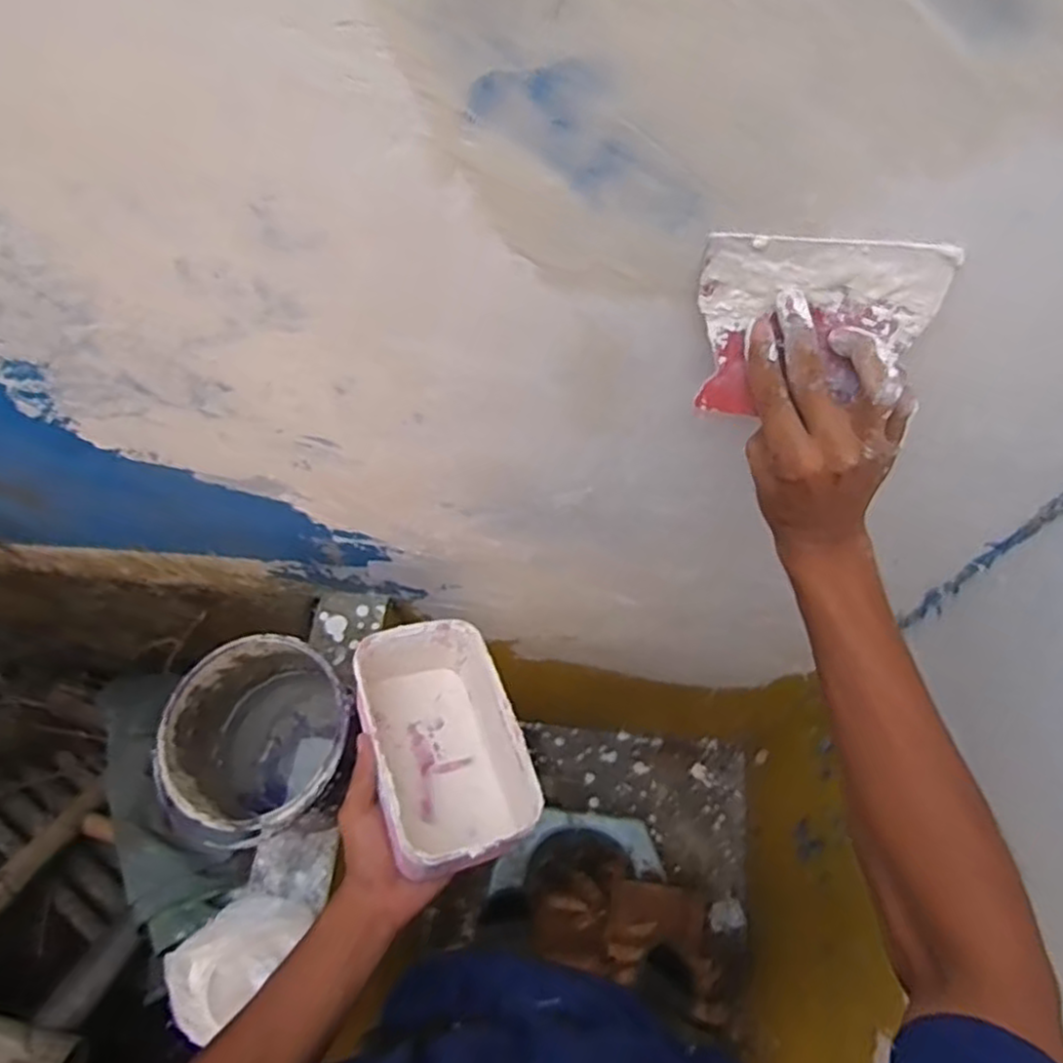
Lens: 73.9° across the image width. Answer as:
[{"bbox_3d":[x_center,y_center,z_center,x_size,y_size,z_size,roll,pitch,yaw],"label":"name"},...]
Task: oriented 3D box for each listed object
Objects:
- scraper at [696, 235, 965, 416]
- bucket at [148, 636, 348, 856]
[{"bbox_3d":[0.157,-0.113,0.396,0.123,0.102,0.009,5,41,8],"label":"scraper"},{"bbox_3d":[-0.283,0.236,0.773,0.192,0.171,0.195,-25,65,-9],"label":"bucket"}]

